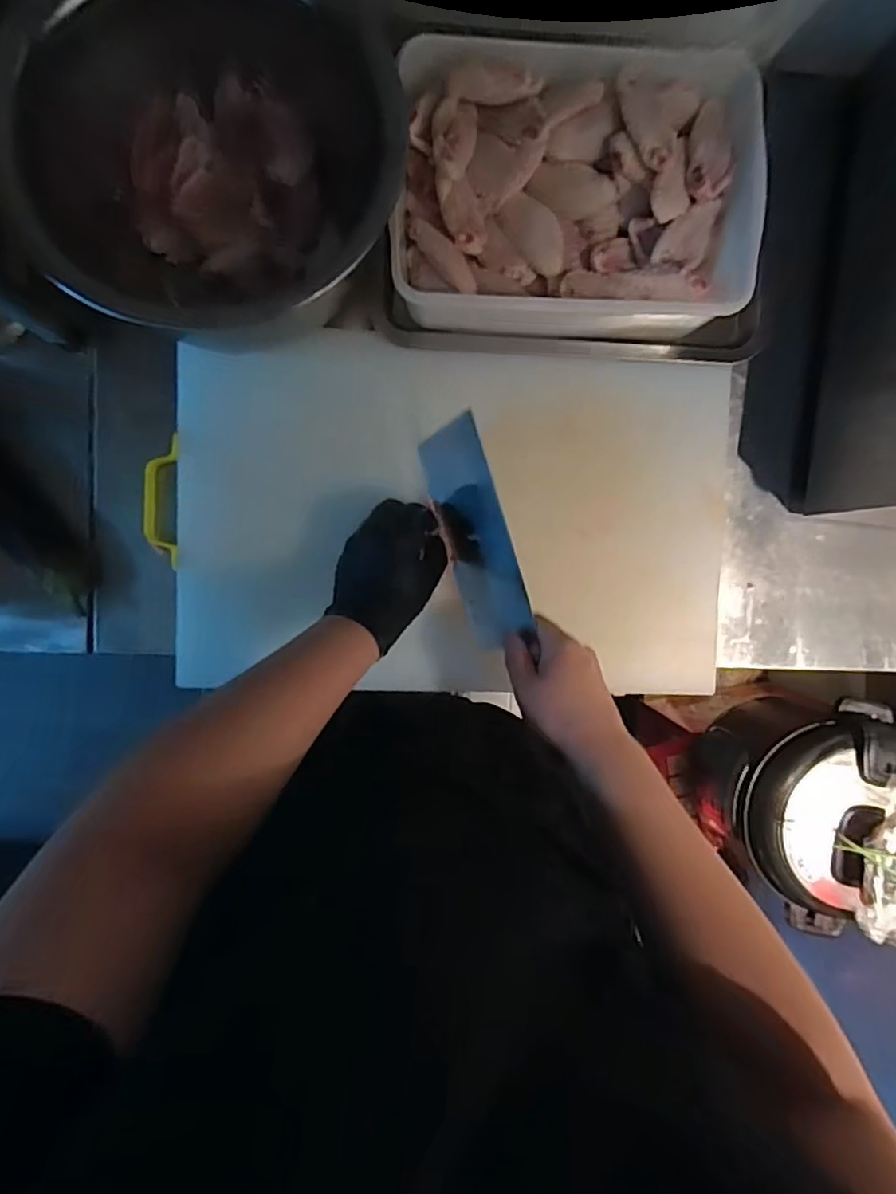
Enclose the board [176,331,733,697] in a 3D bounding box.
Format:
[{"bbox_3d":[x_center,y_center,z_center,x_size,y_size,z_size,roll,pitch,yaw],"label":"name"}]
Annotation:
[{"bbox_3d":[0.008,-0.072,0.594,0.524,0.044,0.329,4,96,-2],"label":"board"}]

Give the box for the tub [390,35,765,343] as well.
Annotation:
[{"bbox_3d":[0.110,-0.356,0.543,0.306,0.078,0.220,2,95,-4],"label":"tub"}]

